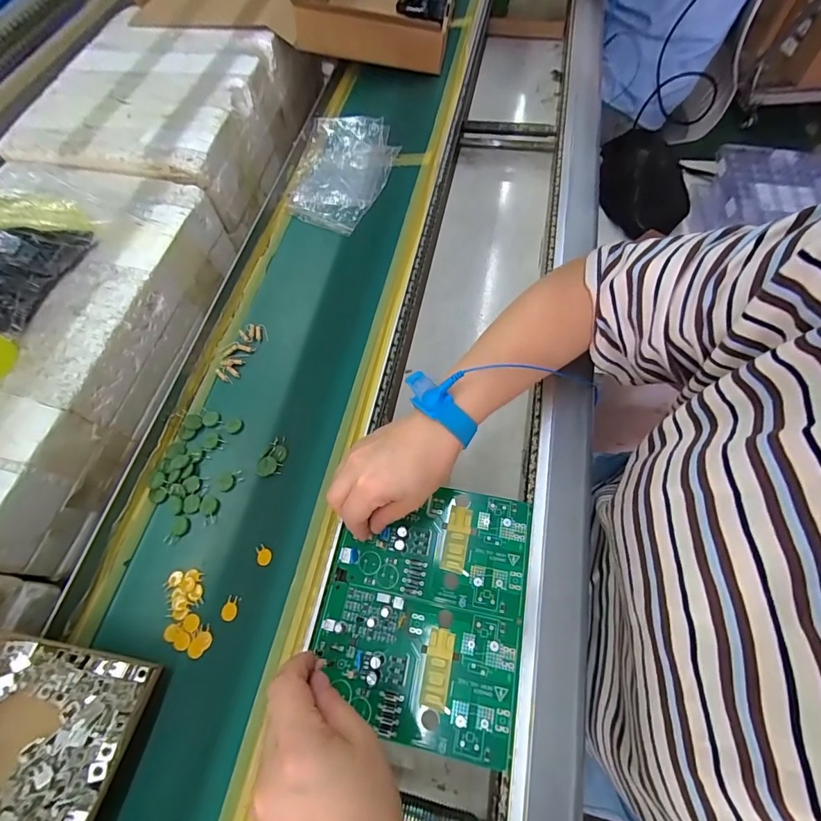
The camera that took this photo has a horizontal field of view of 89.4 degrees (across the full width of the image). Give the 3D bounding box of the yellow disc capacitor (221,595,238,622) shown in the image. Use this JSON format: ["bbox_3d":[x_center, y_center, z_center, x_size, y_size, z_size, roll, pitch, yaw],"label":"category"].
[{"bbox_3d":[-0.150,0.165,0.345,0.013,0.004,0.019,12,66,9],"label":"yellow disc capacitor"}]

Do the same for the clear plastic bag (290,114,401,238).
[{"bbox_3d":[-0.095,-0.329,0.570,0.131,0.014,0.198,11,70,10],"label":"clear plastic bag"}]

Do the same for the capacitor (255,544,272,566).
[{"bbox_3d":[-0.127,0.124,0.358,0.013,0.004,0.018,-37,68,-13],"label":"capacitor"}]

